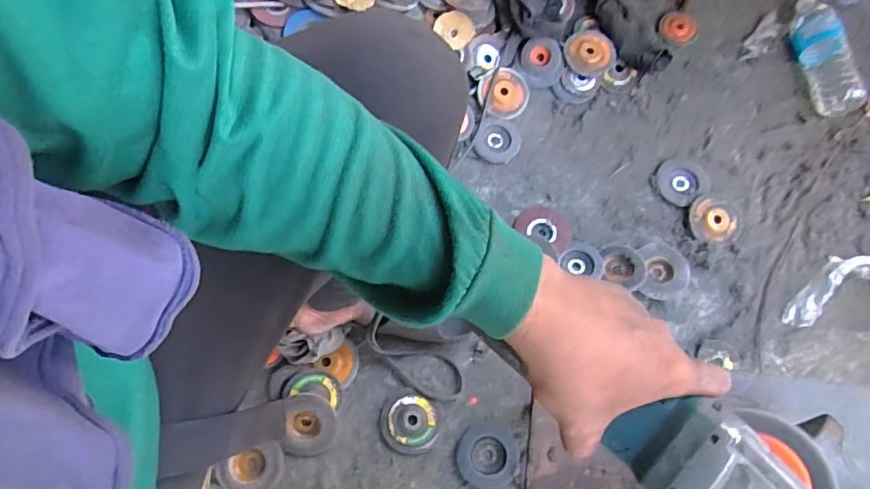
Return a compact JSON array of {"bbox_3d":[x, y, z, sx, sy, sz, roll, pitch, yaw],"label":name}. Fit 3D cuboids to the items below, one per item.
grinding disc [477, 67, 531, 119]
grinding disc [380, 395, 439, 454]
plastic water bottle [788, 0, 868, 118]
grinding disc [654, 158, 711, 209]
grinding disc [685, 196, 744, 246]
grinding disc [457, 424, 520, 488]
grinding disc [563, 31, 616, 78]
[{"bbox_3d":[0.132,-0.284,0.992,0.099,0.022,0.093,-24,75,-8],"label":"grinding disc"},{"bbox_3d":[-0.040,0.282,0.826,0.090,0.009,0.084,3,73,0],"label":"grinding disc"},{"bbox_3d":[0.741,-0.366,0.999,0.070,0.083,0.250,-14,74,-5],"label":"plastic water bottle"},{"bbox_3d":[0.445,-0.115,0.946,0.088,0.009,0.085,-1,76,6],"label":"grinding disc"},{"bbox_3d":[0.491,-0.040,0.918,0.089,0.021,0.083,0,73,-1],"label":"grinding disc"},{"bbox_3d":[0.082,0.330,0.815,0.092,0.014,0.089,0,73,-1],"label":"grinding disc"},{"bbox_3d":[0.298,-0.368,1.010,0.095,0.020,0.091,0,85,4],"label":"grinding disc"}]

